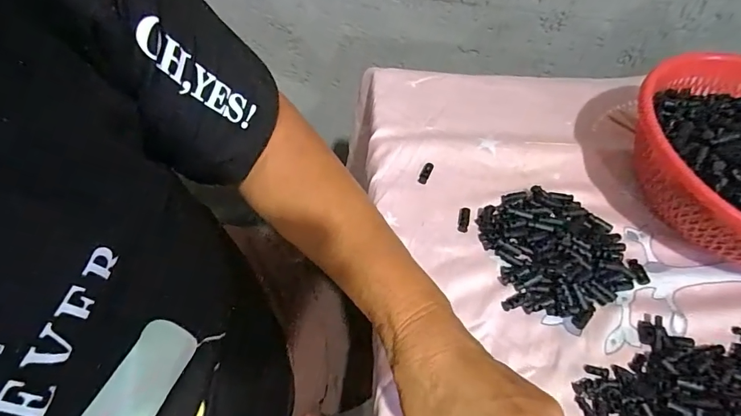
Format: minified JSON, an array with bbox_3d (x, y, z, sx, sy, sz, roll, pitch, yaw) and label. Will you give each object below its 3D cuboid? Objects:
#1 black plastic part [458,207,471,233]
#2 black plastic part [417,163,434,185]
[{"bbox_3d":[0.092,0.012,0.416,0.010,0.004,0.026,11,69,2],"label":"black plastic part"},{"bbox_3d":[0.058,-0.036,0.446,0.010,0.004,0.027,24,69,11],"label":"black plastic part"}]

